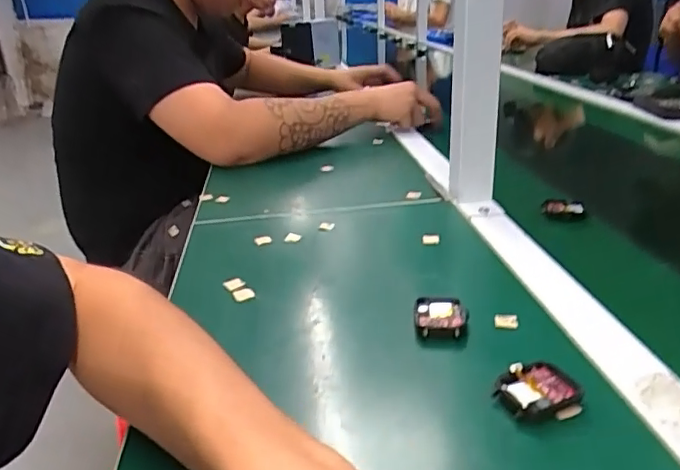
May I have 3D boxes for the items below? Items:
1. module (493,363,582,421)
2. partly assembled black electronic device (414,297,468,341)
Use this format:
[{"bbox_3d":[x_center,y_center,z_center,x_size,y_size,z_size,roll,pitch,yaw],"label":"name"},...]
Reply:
[{"bbox_3d":[0.119,0.093,0.341,0.046,0.012,0.036,-8,24,-4],"label":"module"},{"bbox_3d":[0.075,0.061,0.425,0.038,0.012,0.044,2,24,12],"label":"partly assembled black electronic device"}]

